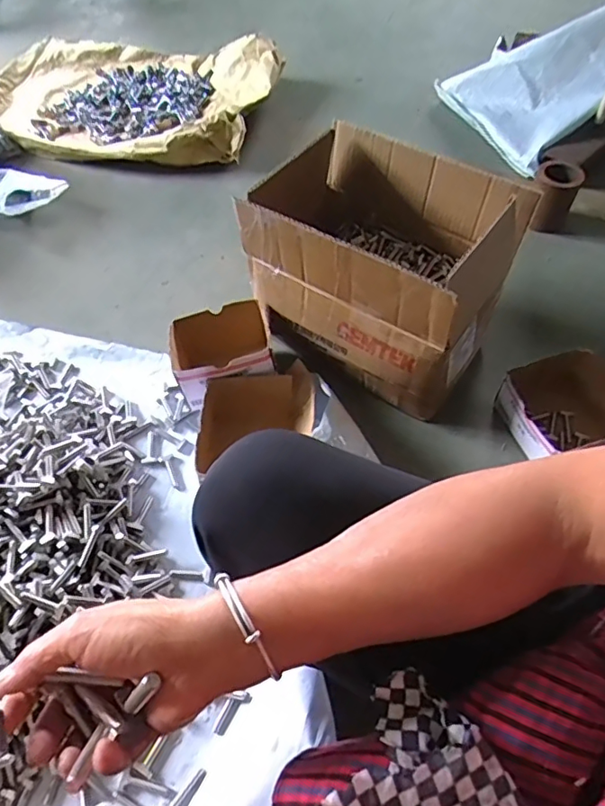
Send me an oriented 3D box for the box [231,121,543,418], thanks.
[{"bbox_3d":[0.108,-0.196,0.783,0.341,0.259,0.238,26,62,17],"label":"box"}]

